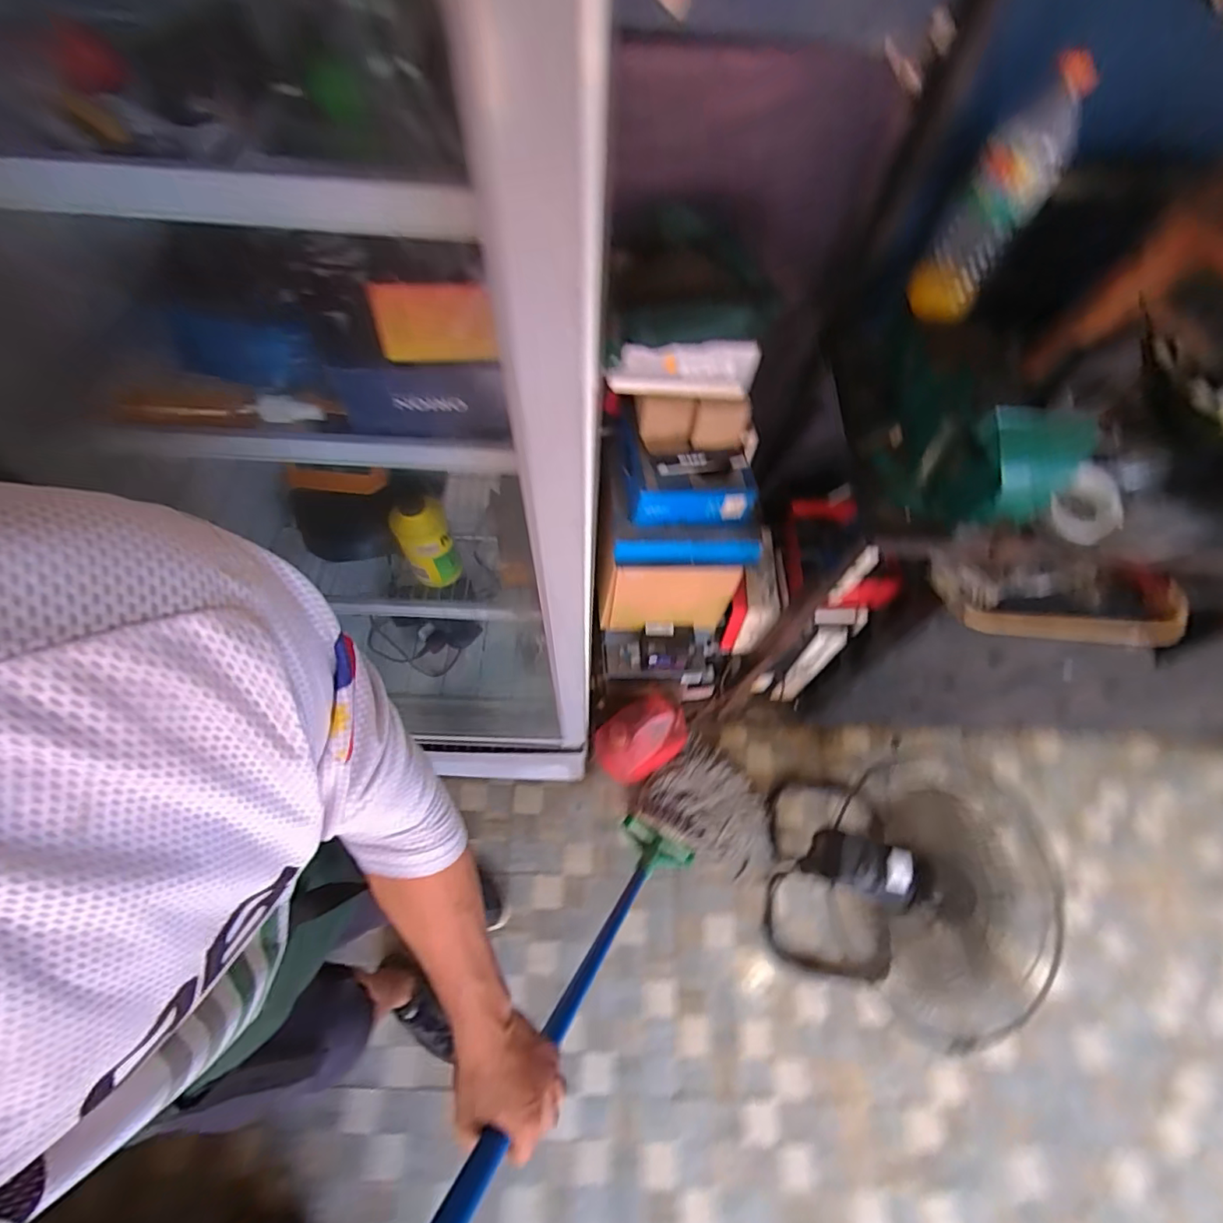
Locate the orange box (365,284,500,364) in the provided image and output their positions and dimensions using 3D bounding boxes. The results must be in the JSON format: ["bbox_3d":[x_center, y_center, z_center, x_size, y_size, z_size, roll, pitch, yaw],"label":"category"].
[{"bbox_3d":[-0.139,-0.225,0.431,0.091,0.063,0.012,-3,63,-4],"label":"orange box"}]

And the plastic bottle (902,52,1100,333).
[{"bbox_3d":[0.462,-0.489,0.661,0.082,0.244,0.087,25,64,10],"label":"plastic bottle"}]

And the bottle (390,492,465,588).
[{"bbox_3d":[-0.258,-0.094,0.768,0.072,0.145,0.058,-22,66,-13],"label":"bottle"}]

